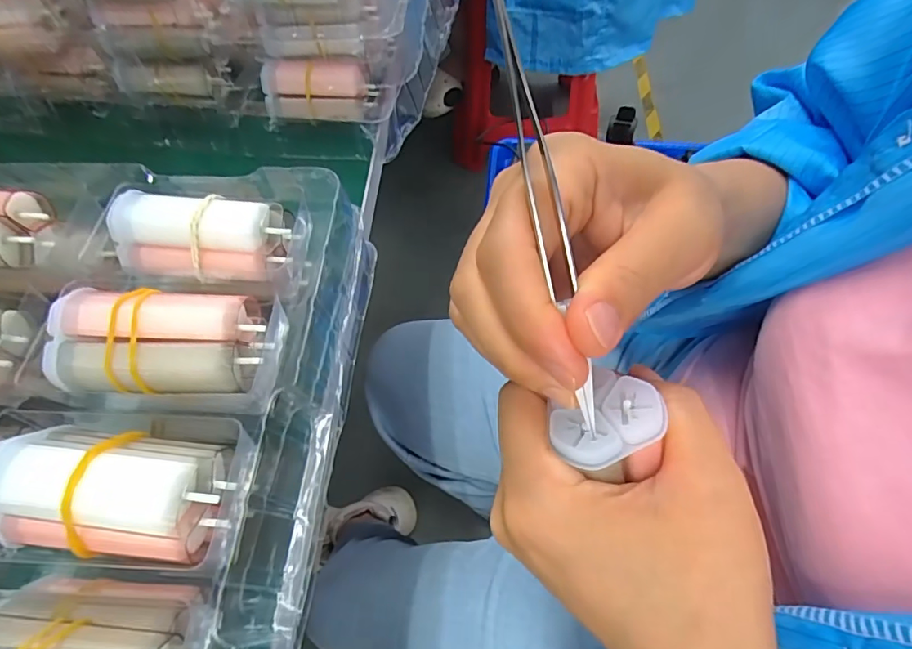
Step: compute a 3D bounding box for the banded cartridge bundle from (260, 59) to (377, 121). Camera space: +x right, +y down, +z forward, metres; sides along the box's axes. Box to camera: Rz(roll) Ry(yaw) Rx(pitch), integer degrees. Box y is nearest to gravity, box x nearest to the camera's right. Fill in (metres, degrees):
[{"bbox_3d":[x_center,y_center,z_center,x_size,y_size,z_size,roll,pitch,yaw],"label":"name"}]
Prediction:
[{"bbox_3d":[-0.087,-0.151,0.315,0.068,0.034,0.020,0,37,3],"label":"banded cartridge bundle"}]

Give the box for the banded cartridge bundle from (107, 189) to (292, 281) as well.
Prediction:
[{"bbox_3d":[-0.104,-0.037,0.202,0.070,0.023,0.026,4,59,5],"label":"banded cartridge bundle"}]

